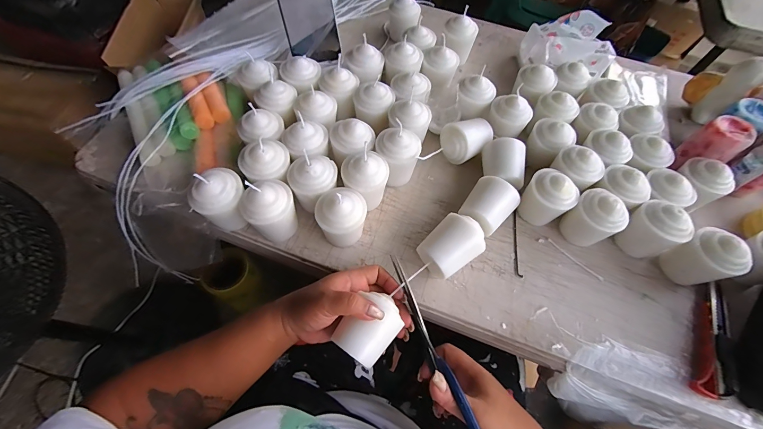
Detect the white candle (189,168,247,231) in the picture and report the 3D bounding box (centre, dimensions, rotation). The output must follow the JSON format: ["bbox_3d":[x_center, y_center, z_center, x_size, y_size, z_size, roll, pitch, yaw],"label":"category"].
[{"bbox_3d":[-0.180,-0.014,0.373,0.048,0.074,0.057,35,66,15],"label":"white candle"}]

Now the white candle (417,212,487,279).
[{"bbox_3d":[0.079,0.039,0.377,0.070,0.050,0.054,-29,67,-17],"label":"white candle"}]

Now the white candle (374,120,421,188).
[{"bbox_3d":[0.024,-0.076,0.425,0.058,0.074,0.055,-24,65,-15],"label":"white candle"}]

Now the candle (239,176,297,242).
[{"bbox_3d":[-0.129,-0.008,0.372,0.054,0.078,0.058,1,62,-2],"label":"candle"}]

